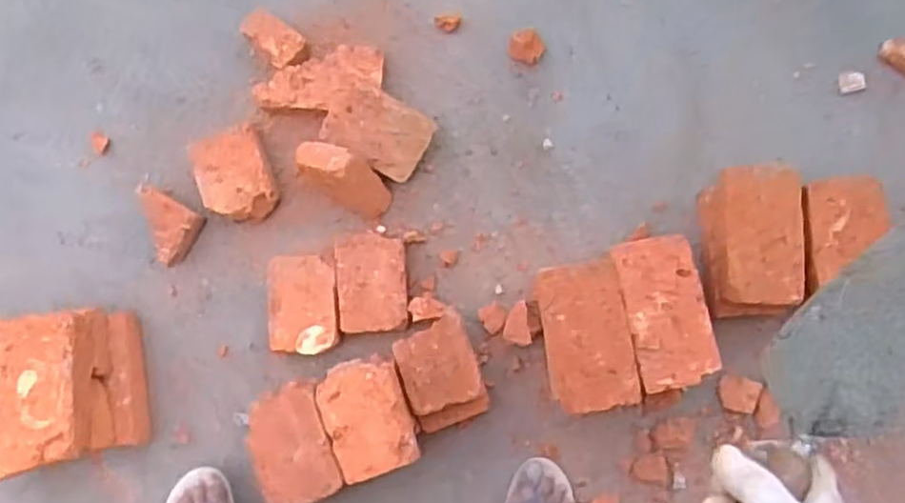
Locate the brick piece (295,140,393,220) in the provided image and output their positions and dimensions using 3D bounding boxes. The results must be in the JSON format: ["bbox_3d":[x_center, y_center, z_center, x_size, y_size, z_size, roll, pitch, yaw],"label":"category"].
[{"bbox_3d":[-0.167,-0.114,1.150,0.151,0.103,0.069,34,88,6],"label":"brick piece"}]

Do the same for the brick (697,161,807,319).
[{"bbox_3d":[0.435,-0.016,1.089,0.122,0.105,0.208,-5,85,3],"label":"brick"}]

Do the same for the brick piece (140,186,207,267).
[{"bbox_3d":[-0.453,-0.039,1.187,0.091,0.053,0.092,29,87,5],"label":"brick piece"}]

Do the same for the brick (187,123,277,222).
[{"bbox_3d":[-0.338,-0.115,1.173,0.113,0.076,0.138,-17,84,2],"label":"brick"}]

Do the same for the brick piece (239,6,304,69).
[{"bbox_3d":[-0.283,-0.336,1.190,0.103,0.051,0.059,42,88,6],"label":"brick piece"}]

